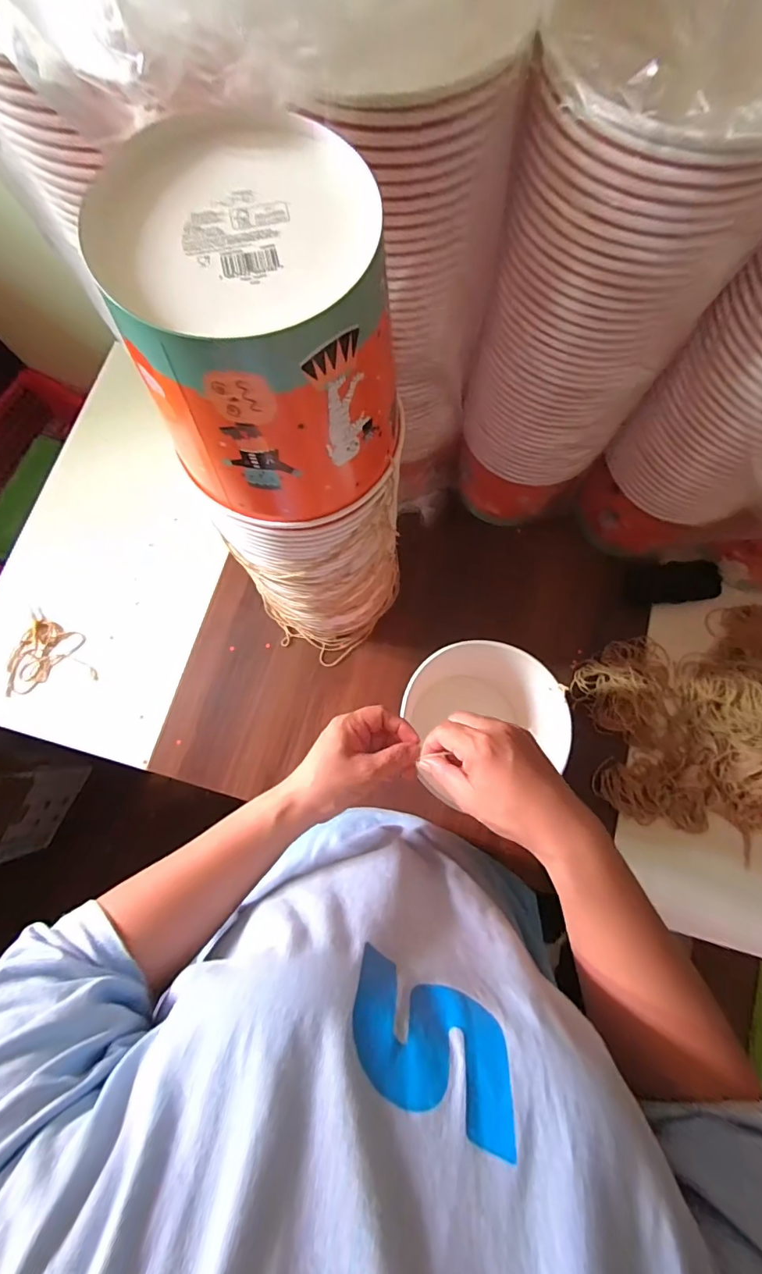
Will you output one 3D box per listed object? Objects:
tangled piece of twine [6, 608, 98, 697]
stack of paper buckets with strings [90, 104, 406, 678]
[{"bbox_3d":[-0.422,0.014,0.590,0.102,0.005,0.101,-15,79,-2],"label":"tangled piece of twine"},{"bbox_3d":[-0.066,-0.114,0.414,0.145,0.438,0.160,-27,79,-6],"label":"stack of paper buckets with strings"}]

